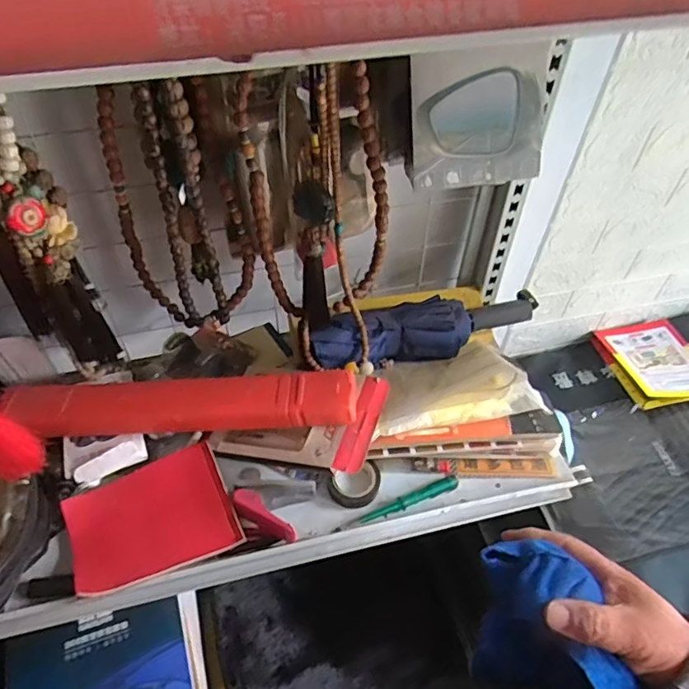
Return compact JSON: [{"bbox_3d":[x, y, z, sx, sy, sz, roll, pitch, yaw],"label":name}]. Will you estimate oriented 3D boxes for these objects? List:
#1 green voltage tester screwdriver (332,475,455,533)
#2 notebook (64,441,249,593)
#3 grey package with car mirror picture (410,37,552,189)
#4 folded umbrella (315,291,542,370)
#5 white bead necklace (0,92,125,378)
[{"bbox_3d":[0.063,0.185,0.641,0.156,0.021,0.015,-17,53,-15],"label":"green voltage tester screwdriver"},{"bbox_3d":[-0.211,0.188,0.606,0.166,0.013,0.128,-20,53,-17],"label":"notebook"},{"bbox_3d":[0.121,-0.200,0.491,0.123,0.114,0.010,-11,32,-8],"label":"grey package with car mirror picture"},{"bbox_3d":[0.120,-0.025,0.745,0.343,0.085,0.093,-13,52,-12],"label":"folded umbrella"},{"bbox_3d":[-0.294,-0.090,0.533,0.084,0.304,0.067,-30,57,-24],"label":"white bead necklace"}]

